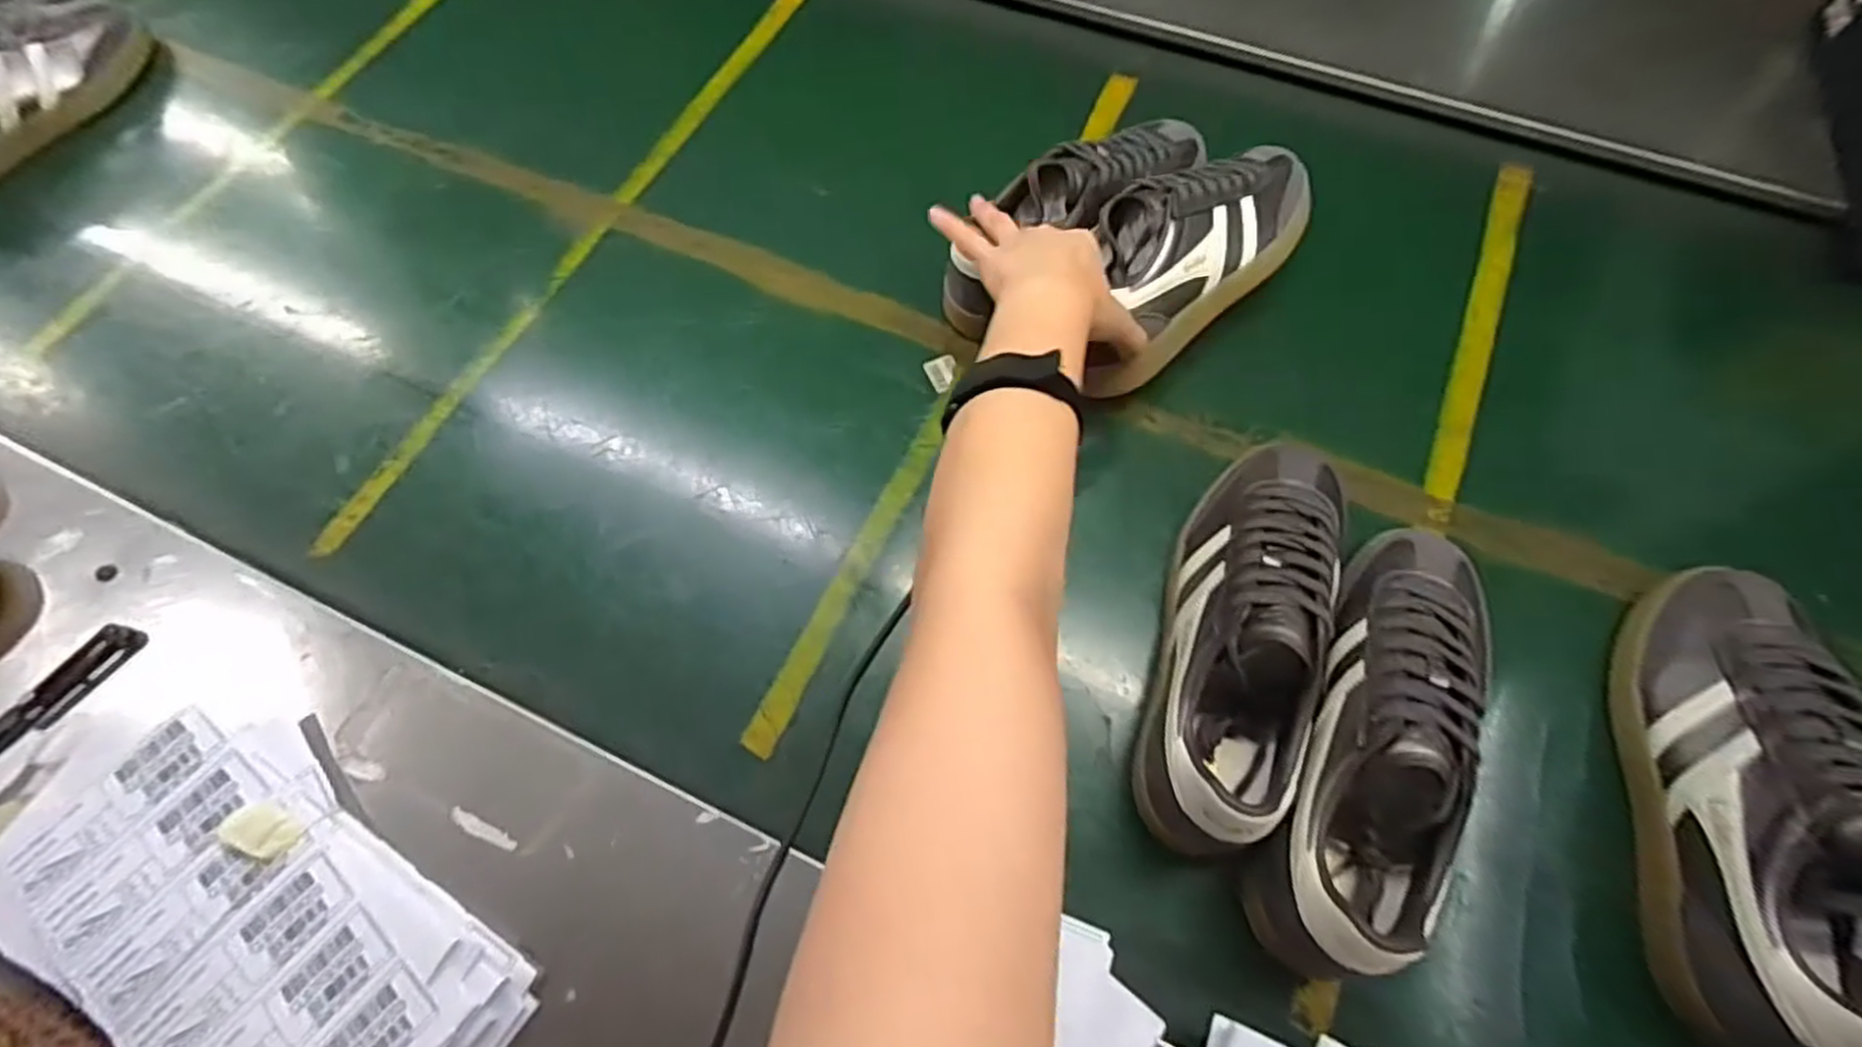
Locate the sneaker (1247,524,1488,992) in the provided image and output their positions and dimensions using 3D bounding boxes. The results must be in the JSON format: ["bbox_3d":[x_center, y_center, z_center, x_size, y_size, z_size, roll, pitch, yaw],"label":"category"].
[{"bbox_3d":[0.262,0.115,0.438,0.086,0.091,0.270,26,70,12],"label":"sneaker"}]

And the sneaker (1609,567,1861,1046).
[{"bbox_3d":[0.453,0.144,0.421,0.107,0.090,0.259,6,67,4],"label":"sneaker"}]

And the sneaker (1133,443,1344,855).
[{"bbox_3d":[0.193,0.057,0.472,0.087,0.101,0.261,16,68,8],"label":"sneaker"}]

